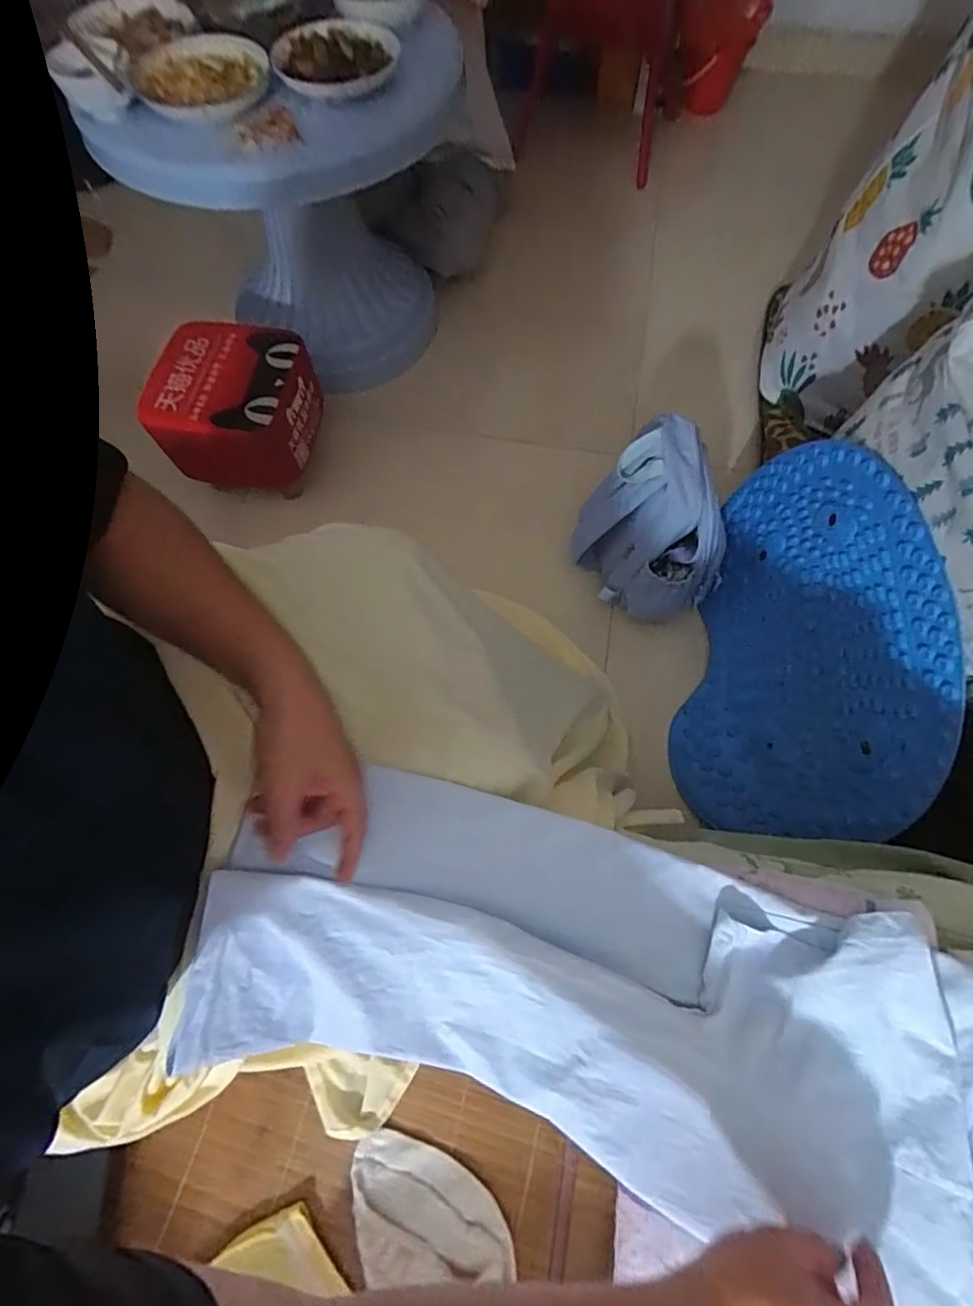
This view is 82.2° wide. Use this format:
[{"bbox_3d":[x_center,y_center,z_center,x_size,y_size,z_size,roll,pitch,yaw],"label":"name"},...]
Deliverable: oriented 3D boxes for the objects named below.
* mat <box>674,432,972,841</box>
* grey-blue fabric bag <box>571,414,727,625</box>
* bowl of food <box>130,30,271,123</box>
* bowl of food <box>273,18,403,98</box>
[{"bbox_3d":[0.441,-0.036,0.872,0.127,0.495,0.607,2,68,-12],"label":"mat"},{"bbox_3d":[0.279,-0.199,0.952,0.175,0.285,0.219,-22,70,-7],"label":"grey-blue fabric bag"},{"bbox_3d":[-0.441,-0.872,0.841,0.201,0.031,0.182,22,71,9],"label":"bowl of food"},{"bbox_3d":[-0.227,-0.903,0.838,0.187,0.038,0.154,-11,69,-3],"label":"bowl of food"}]

